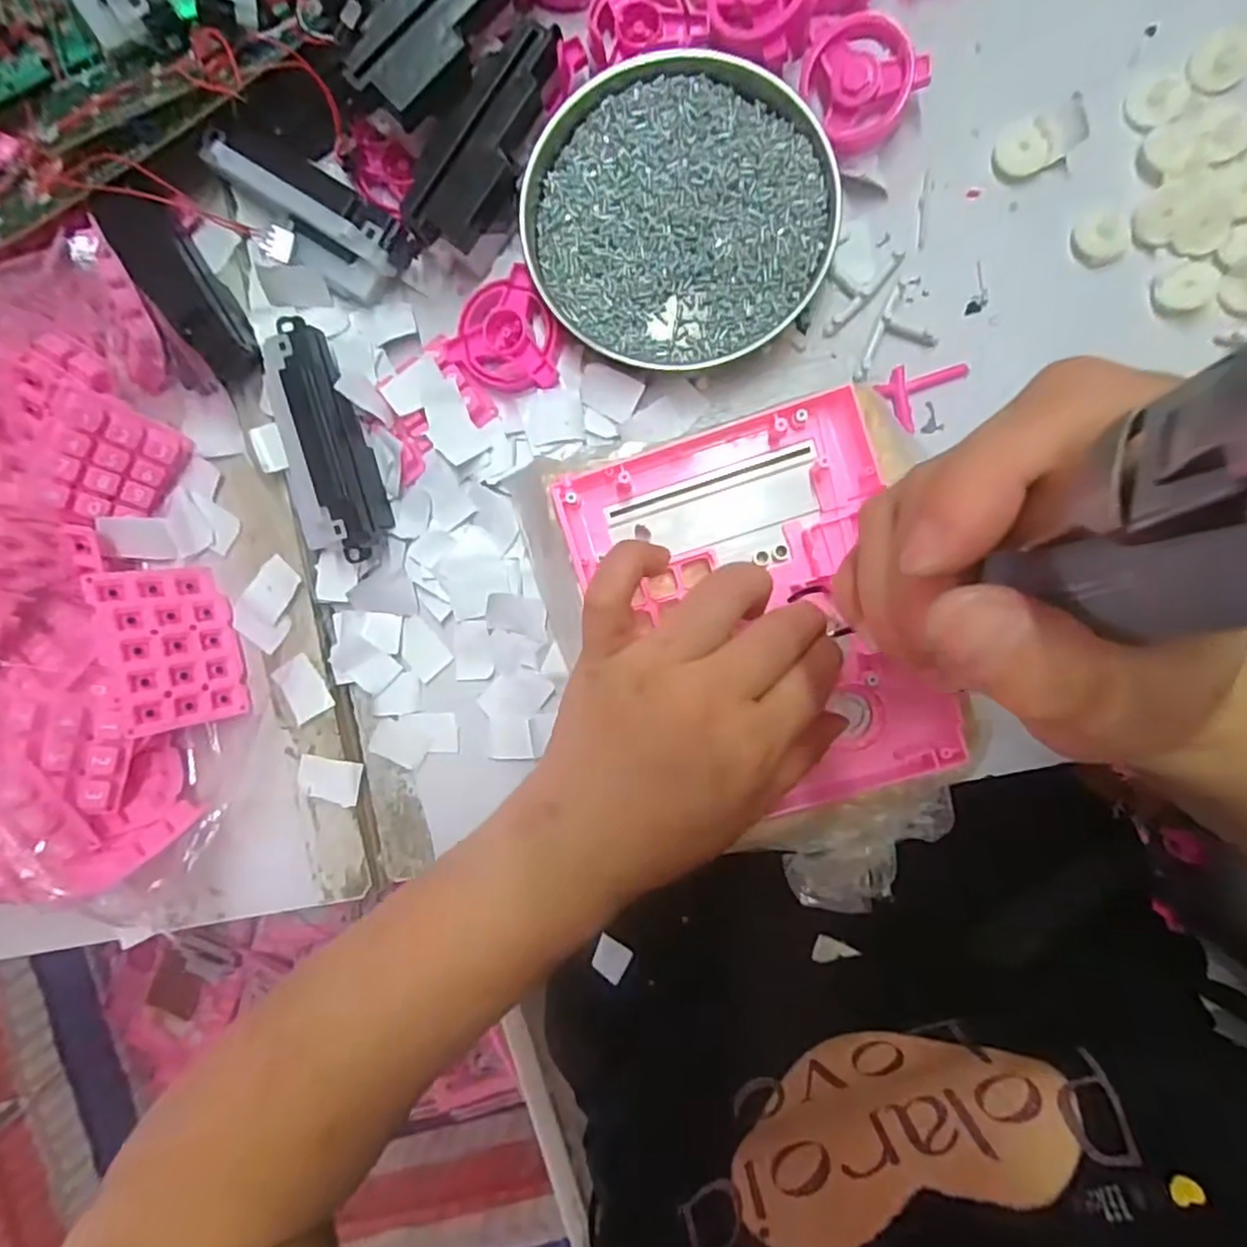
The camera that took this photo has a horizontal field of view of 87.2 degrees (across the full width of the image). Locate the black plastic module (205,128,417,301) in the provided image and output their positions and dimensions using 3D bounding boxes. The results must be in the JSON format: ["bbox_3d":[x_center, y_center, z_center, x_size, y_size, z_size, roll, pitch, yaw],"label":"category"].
[{"bbox_3d":[-0.146,-0.187,0.299,0.093,0.026,0.037,32,95,2],"label":"black plastic module"}]

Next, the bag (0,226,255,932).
[{"bbox_3d":[-0.280,-0.009,0.286,0.175,0.065,0.274,-8,92,2],"label":"bag"}]

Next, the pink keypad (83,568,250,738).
[{"bbox_3d":[-0.207,0.010,0.302,0.011,0.052,0.074,-19,84,40],"label":"pink keypad"}]

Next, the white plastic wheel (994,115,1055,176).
[{"bbox_3d":[0.179,-0.212,0.292,0.022,0.007,0.023,0,93,4],"label":"white plastic wheel"}]

